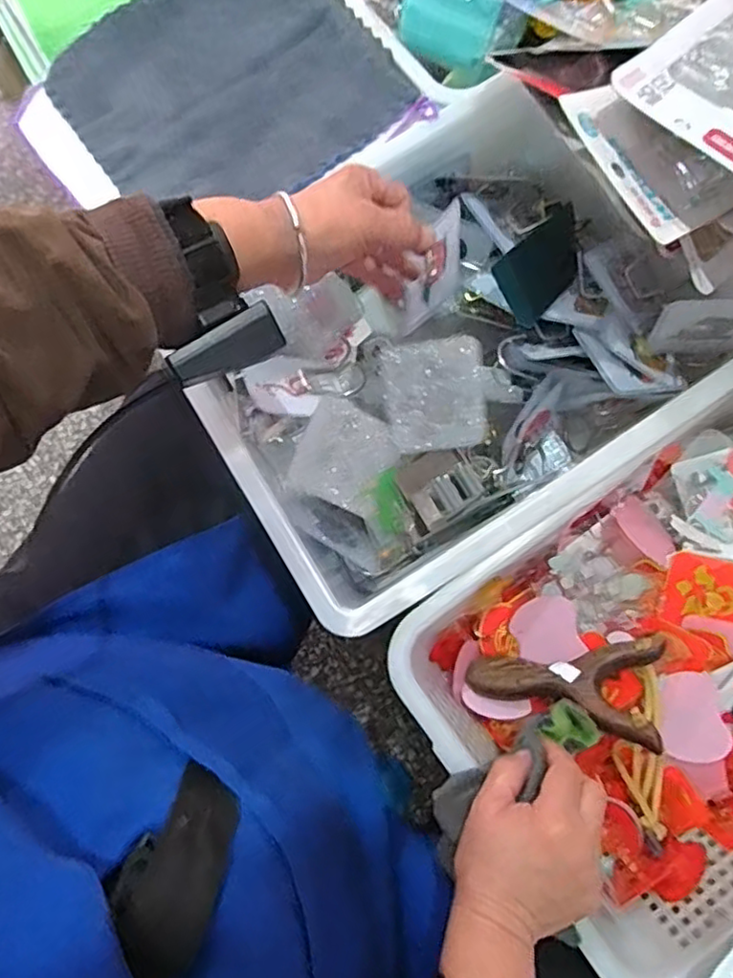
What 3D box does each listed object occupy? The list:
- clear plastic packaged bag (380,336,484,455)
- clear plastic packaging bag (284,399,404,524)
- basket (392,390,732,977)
[{"bbox_3d":[0.054,-0.073,0.510,0.076,0.007,0.083,-9,95,4],"label":"clear plastic packaged bag"},{"bbox_3d":[-0.017,-0.024,0.503,0.075,0.011,0.077,26,87,-22],"label":"clear plastic packaging bag"},{"bbox_3d":[0.242,0.120,0.490,0.381,0.102,0.287,-36,78,-7],"label":"basket"}]

